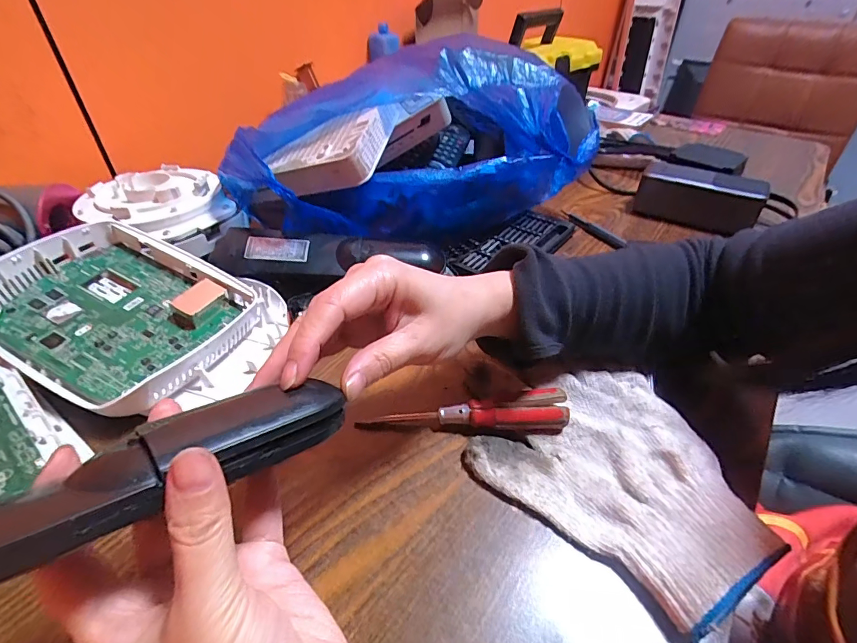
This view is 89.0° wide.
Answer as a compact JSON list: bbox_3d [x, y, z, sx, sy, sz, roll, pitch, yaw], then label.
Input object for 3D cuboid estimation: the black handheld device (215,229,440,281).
[{"bbox_3d":[-0.088,-0.064,0.398,0.201,0.023,0.052,-3,40,-3],"label":"black handheld device"}]

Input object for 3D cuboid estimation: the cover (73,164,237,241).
[{"bbox_3d":[-0.274,-0.130,0.448,0.138,0.019,0.121,15,43,18],"label":"cover"}]

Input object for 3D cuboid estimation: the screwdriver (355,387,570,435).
[{"bbox_3d":[0.023,0.062,0.297,0.136,0.020,0.023,-4,42,8],"label":"screwdriver"}]

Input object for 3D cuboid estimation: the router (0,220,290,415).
[{"bbox_3d":[-0.226,-0.006,0.342,0.204,0.047,0.152,23,45,16],"label":"router"}]

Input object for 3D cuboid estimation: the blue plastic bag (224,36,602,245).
[{"bbox_3d":[-0.020,-0.199,0.470,0.361,0.152,0.193,-16,43,-17],"label":"blue plastic bag"}]

